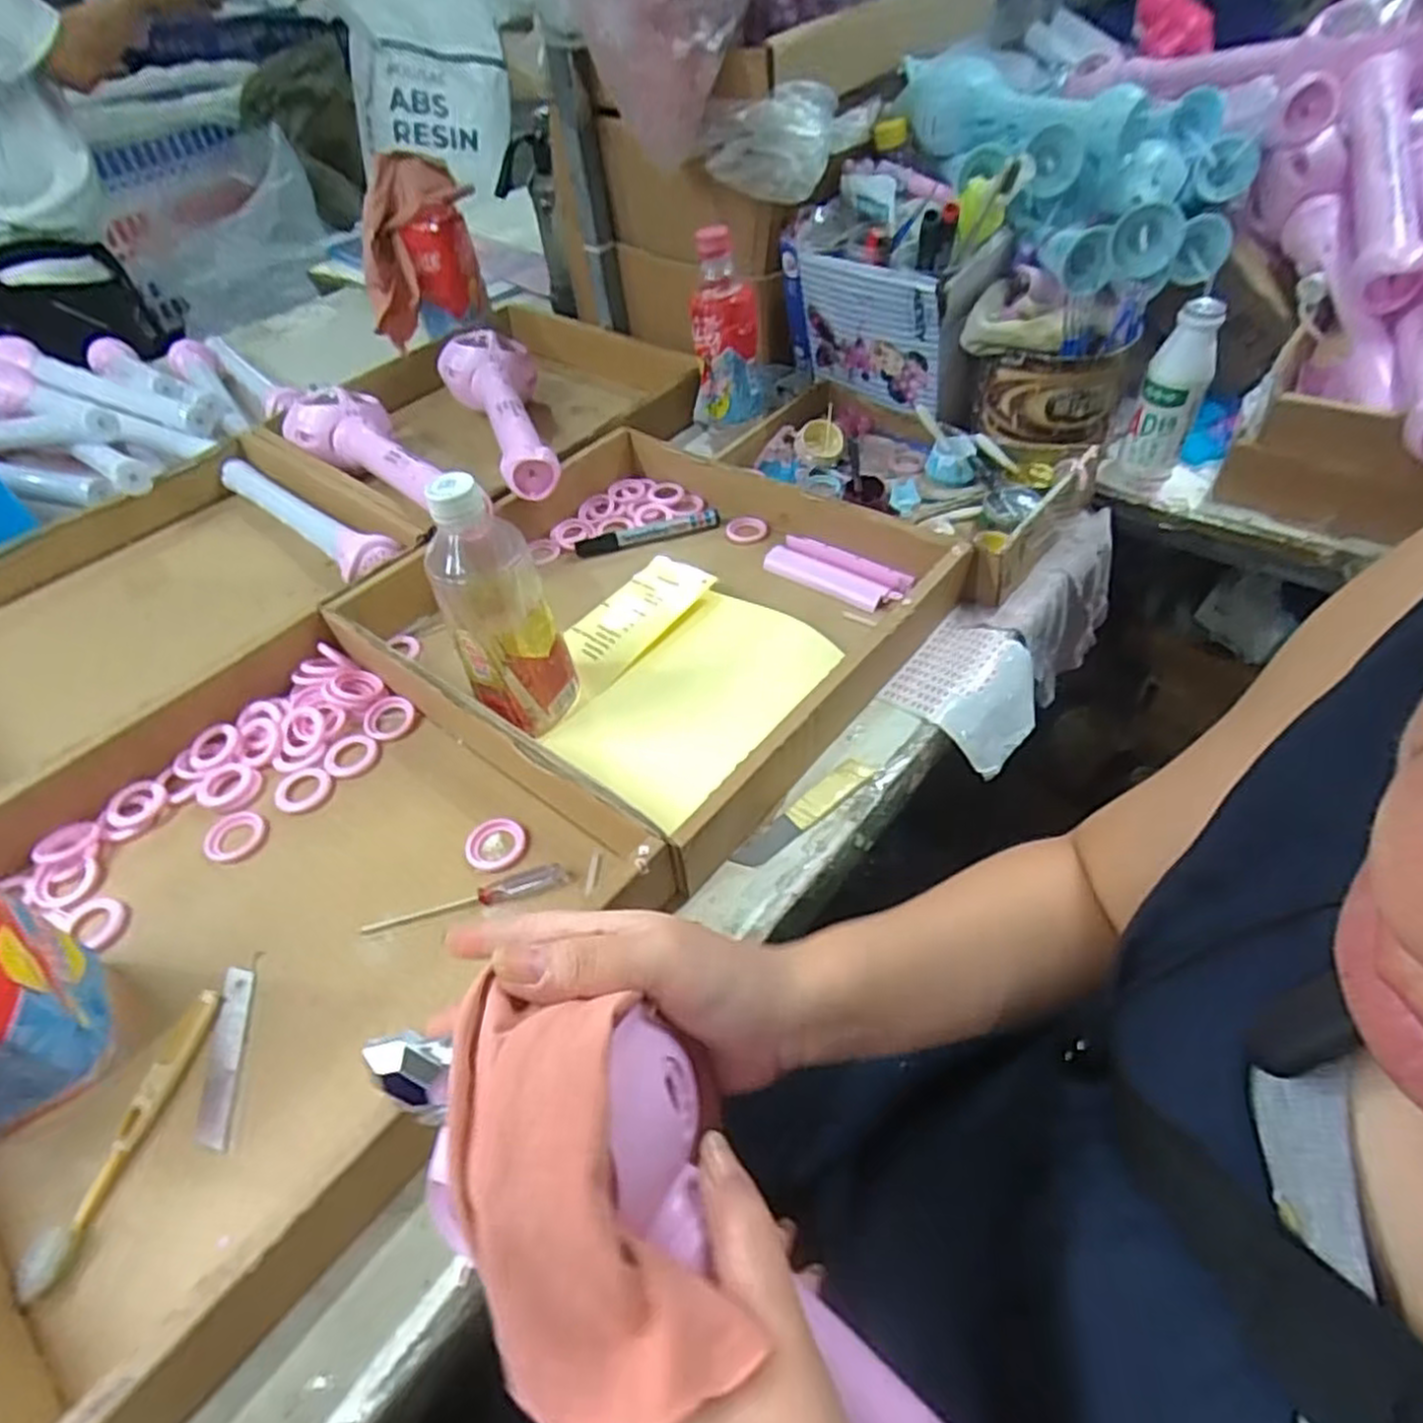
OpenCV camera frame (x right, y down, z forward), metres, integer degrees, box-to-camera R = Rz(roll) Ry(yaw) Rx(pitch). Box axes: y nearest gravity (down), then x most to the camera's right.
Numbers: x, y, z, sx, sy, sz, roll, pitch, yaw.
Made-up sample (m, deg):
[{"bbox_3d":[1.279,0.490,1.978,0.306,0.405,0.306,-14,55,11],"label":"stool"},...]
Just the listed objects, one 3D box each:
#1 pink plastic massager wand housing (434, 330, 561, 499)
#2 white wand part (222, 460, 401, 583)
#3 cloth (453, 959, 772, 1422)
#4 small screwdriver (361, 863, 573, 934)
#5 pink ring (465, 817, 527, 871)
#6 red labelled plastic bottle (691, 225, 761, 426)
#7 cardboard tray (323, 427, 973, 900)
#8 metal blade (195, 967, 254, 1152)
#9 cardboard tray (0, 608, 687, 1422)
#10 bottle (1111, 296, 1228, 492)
[{"bbox_3d":[-0.212,-0.296,0.795,0.098,0.086,0.324,-17,48,-10],"label":"pink plastic massager wand housing"},{"bbox_3d":[-0.391,-0.180,0.731,0.311,0.047,0.048,31,57,29],"label":"white wand part"},{"bbox_3d":[-0.042,0.144,0.233,0.065,0.026,0.124,-21,73,-14],"label":"cloth"},{"bbox_3d":[-0.148,0.112,0.464,0.124,0.014,0.016,-10,48,-4],"label":"small screwdriver"},{"bbox_3d":[-0.138,0.084,0.490,0.037,0.008,0.036,-3,48,3],"label":"pink ring"},{"bbox_3d":[0.013,-0.359,0.725,0.067,0.160,0.059,-1,48,4],"label":"red labelled plastic bottle"},{"bbox_3d":[-0.047,-0.086,0.608,0.368,0.053,0.358,31,57,29],"label":"cardboard tray"},{"bbox_3d":[-0.263,0.185,0.418,0.016,0.004,0.100,-8,45,-15],"label":"metal blade"},{"bbox_3d":[-0.260,0.113,0.449,0.388,0.057,0.348,33,58,30],"label":"cardboard tray"},{"bbox_3d":[0.396,-0.270,0.672,0.051,0.146,0.046,26,55,26],"label":"bottle"}]

